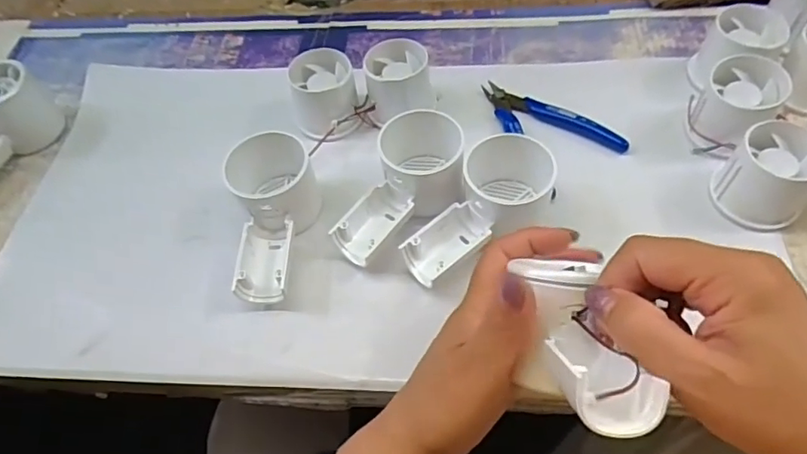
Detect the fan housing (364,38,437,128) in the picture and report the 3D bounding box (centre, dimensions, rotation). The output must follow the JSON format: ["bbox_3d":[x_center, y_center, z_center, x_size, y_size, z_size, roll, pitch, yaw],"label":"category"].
[{"bbox_3d":[-0.003,-0.114,0.454,0.052,0.048,0.060,-4,56,3],"label":"fan housing"}]

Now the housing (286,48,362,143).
[{"bbox_3d":[-0.064,-0.106,0.456,0.050,0.051,0.061,-8,56,0],"label":"housing"}]

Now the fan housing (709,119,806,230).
[{"bbox_3d":[0.245,-0.034,0.373,0.055,0.048,0.055,-41,62,-20],"label":"fan housing"}]

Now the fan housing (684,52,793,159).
[{"bbox_3d":[0.237,-0.086,0.403,0.053,0.054,0.051,-41,62,-20],"label":"fan housing"}]

